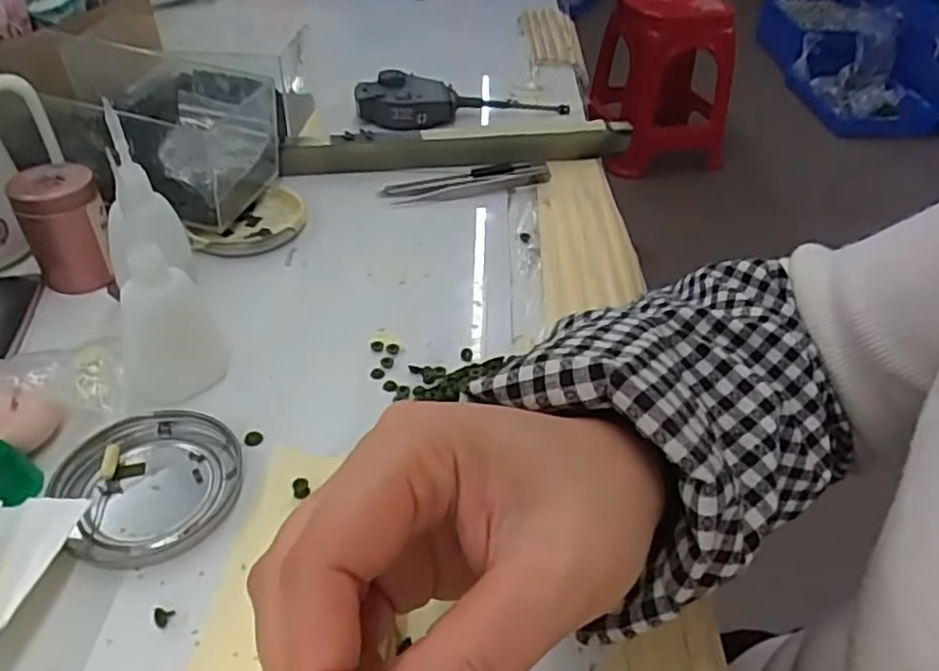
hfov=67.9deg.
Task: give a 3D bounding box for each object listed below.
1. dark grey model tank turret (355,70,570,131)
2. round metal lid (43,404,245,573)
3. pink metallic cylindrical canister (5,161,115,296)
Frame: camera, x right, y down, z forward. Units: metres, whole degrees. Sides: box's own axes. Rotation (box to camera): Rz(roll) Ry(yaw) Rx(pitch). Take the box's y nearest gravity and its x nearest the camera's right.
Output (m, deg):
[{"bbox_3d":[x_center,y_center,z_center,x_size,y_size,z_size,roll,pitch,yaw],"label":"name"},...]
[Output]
[{"bbox_3d":[-0.004,-0.209,0.617,0.189,0.031,0.048,-3,41,-8],"label":"dark grey model tank turret"},{"bbox_3d":[-0.140,0.064,0.309,0.073,0.009,0.074,2,40,-2],"label":"round metal lid"},{"bbox_3d":[-0.237,-0.062,0.412,0.043,0.069,0.036,-20,46,-25],"label":"pink metallic cylindrical canister"}]

